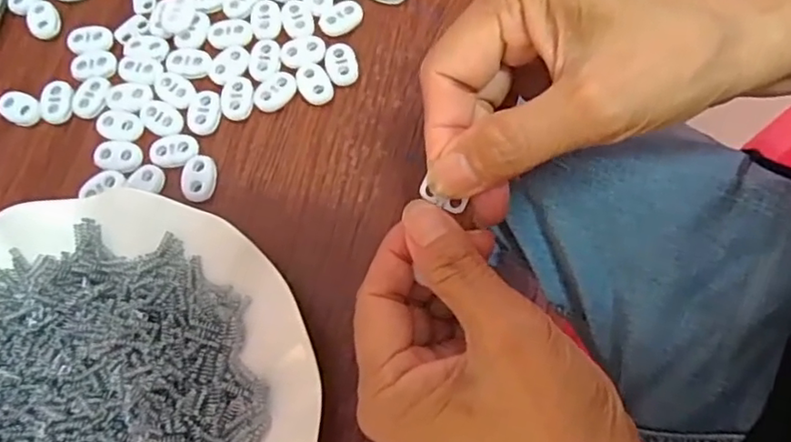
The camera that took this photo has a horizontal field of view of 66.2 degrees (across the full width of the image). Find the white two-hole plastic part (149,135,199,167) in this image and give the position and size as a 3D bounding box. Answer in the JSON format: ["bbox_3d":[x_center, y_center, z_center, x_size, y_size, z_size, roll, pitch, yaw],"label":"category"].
[{"bbox_3d":[-0.105,-0.034,0.288,0.023,0.004,0.015,-5,71,2],"label":"white two-hole plastic part"}]

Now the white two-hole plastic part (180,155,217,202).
[{"bbox_3d":[-0.092,-0.020,0.284,0.014,0.005,0.022,1,71,4],"label":"white two-hole plastic part"}]

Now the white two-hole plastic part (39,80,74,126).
[{"bbox_3d":[-0.168,-0.059,0.302,0.016,0.005,0.022,-4,71,2],"label":"white two-hole plastic part"}]

